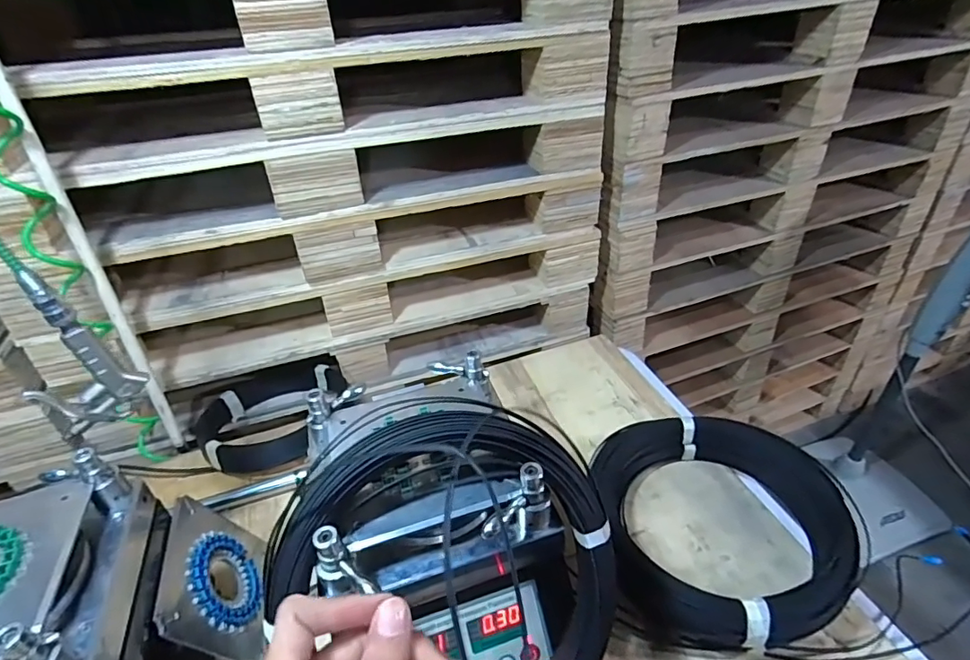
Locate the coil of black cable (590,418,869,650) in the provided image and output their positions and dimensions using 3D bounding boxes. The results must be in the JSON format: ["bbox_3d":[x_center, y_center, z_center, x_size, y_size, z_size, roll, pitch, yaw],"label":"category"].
[{"bbox_3d":[0.297,0.248,0.663,0.283,0.087,0.293,-3,37,3],"label":"coil of black cable"}]

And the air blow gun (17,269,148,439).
[{"bbox_3d":[-0.417,0.027,0.514,0.090,0.171,0.023,-26,41,-25],"label":"air blow gun"}]

